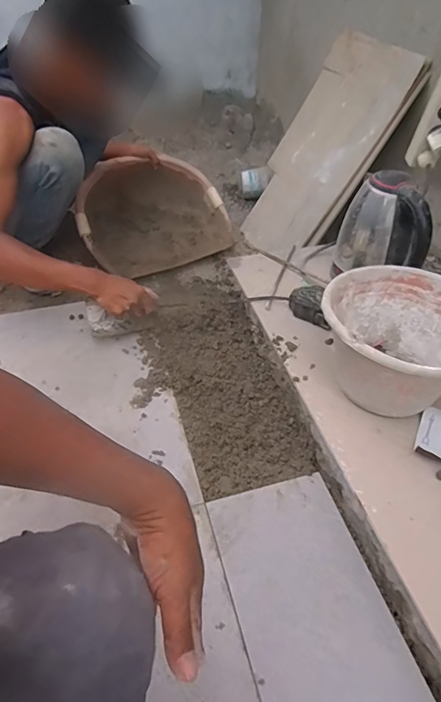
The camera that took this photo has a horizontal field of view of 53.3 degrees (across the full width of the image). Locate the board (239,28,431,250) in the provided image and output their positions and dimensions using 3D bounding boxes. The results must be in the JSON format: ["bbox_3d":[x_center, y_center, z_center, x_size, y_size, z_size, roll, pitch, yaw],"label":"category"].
[{"bbox_3d":[0.259,-0.542,1.228,0.033,0.578,0.422,12,36,-34],"label":"board"}]

